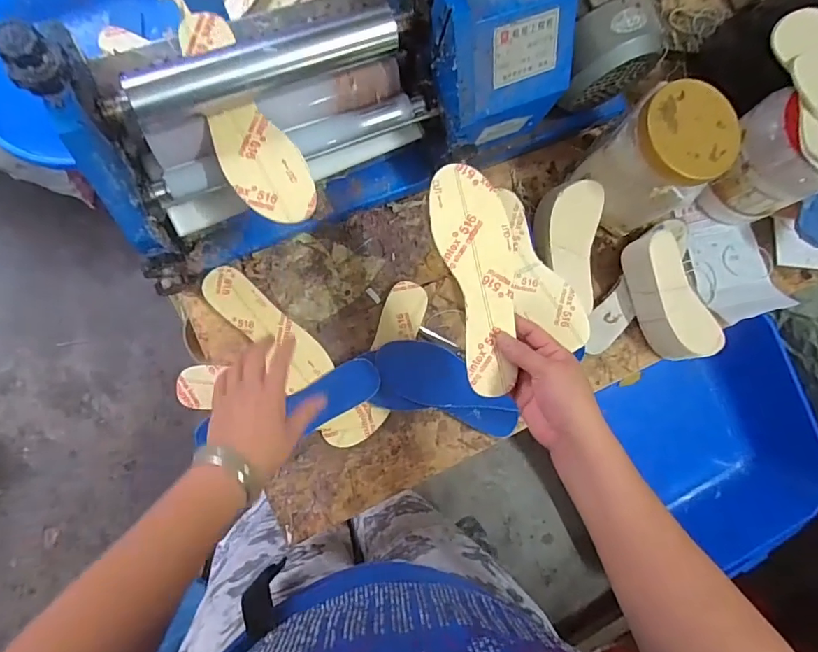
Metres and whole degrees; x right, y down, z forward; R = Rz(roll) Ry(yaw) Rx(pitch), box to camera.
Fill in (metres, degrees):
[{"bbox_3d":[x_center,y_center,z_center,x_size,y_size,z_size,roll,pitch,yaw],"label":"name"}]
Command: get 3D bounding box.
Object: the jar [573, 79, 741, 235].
[{"bbox_3d":[0.305,-0.208,0.614,0.122,0.147,0.113,1,85,-6],"label":"jar"}]

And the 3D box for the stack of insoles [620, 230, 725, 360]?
[{"bbox_3d":[0.352,-0.038,0.654,0.075,0.068,0.178,-28,89,-8],"label":"stack of insoles"}]

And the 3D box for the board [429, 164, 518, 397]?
[{"bbox_3d":[0.069,-0.043,0.478,0.071,0.011,0.220,-10,93,-7],"label":"board"}]

